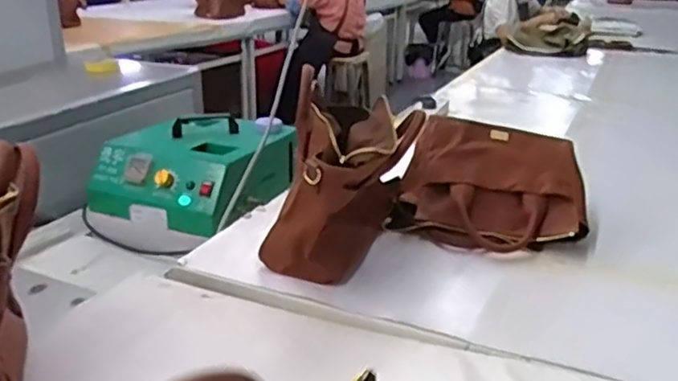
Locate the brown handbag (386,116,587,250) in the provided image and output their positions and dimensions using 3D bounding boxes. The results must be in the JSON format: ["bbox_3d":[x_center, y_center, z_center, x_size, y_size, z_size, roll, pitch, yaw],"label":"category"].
[{"bbox_3d":[0.231,-0.010,0.997,0.278,0.133,0.208,5,22,12],"label":"brown handbag"}]

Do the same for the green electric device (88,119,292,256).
[{"bbox_3d":[-0.294,-0.022,1.299,0.312,0.174,0.346,12,24,27],"label":"green electric device"}]

